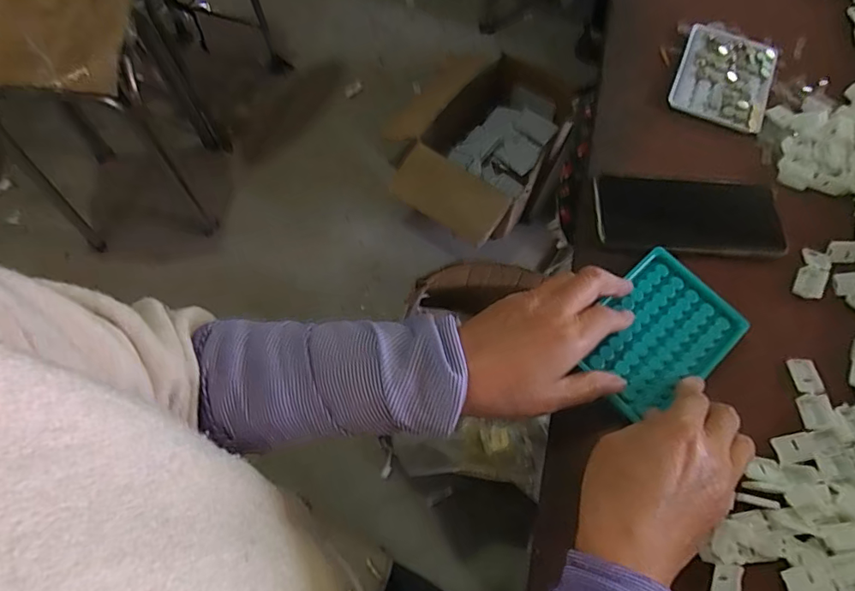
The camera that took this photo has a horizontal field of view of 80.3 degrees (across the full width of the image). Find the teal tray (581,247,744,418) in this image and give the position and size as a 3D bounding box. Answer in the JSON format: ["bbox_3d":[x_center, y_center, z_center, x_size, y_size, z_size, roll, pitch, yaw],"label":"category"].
[{"bbox_3d":[0.184,0.030,0.407,0.139,0.014,0.092,-39,70,-16],"label":"teal tray"}]

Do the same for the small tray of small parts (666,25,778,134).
[{"bbox_3d":[0.318,-0.235,0.543,0.093,0.009,0.128,23,67,8],"label":"small tray of small parts"}]

